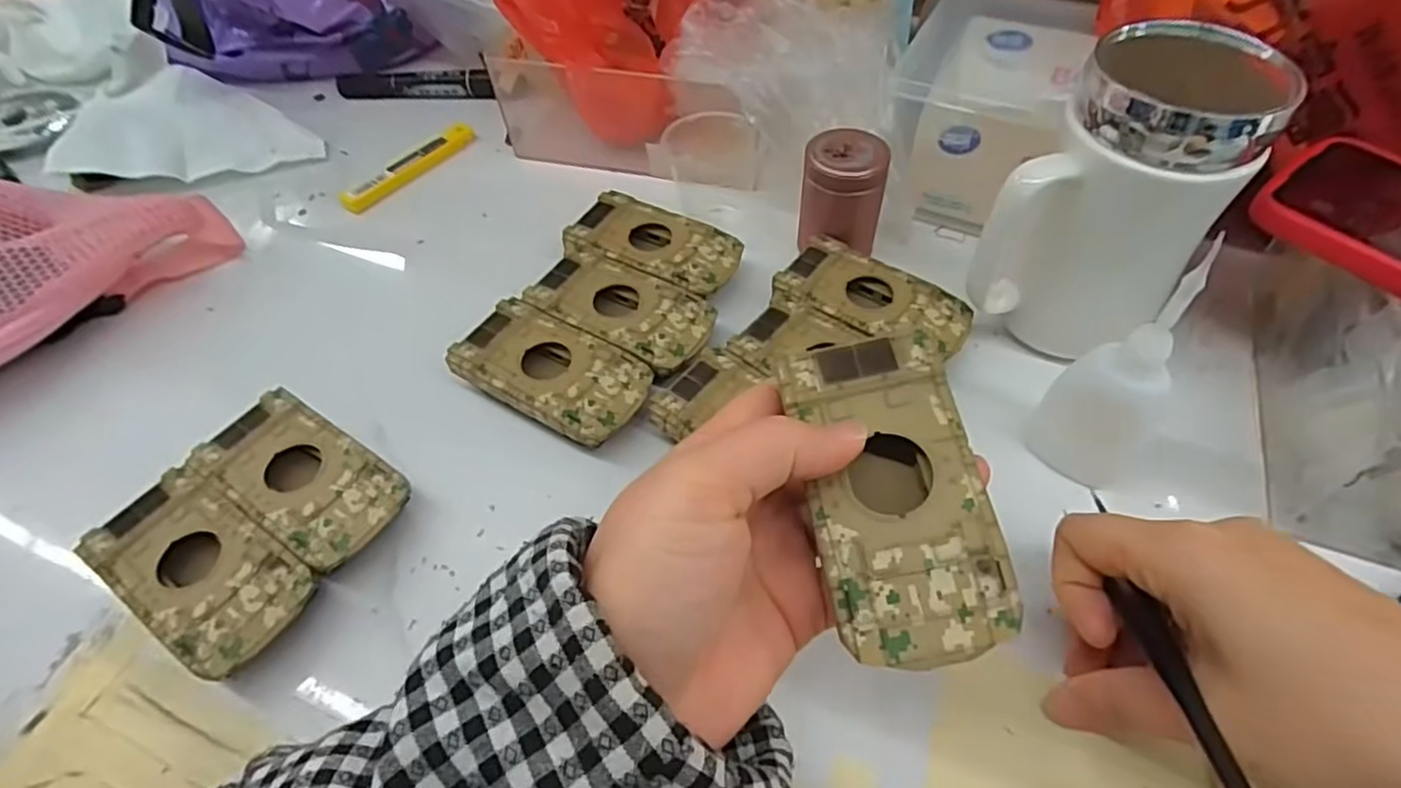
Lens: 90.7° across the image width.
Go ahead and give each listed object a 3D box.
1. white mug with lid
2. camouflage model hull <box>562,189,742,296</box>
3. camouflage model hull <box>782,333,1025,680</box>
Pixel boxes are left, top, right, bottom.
[{"bbox_3d":[0.184,-0.079,0.312,0.078,0.144,0.079,34,61,25],"label":"white mug with lid"},{"bbox_3d":[-0.025,-0.082,0.396,0.095,0.020,0.050,25,57,20],"label":"camouflage model hull"},{"bbox_3d":[0.057,0.030,0.208,0.049,0.024,0.094,-5,67,-6],"label":"camouflage model hull"}]

